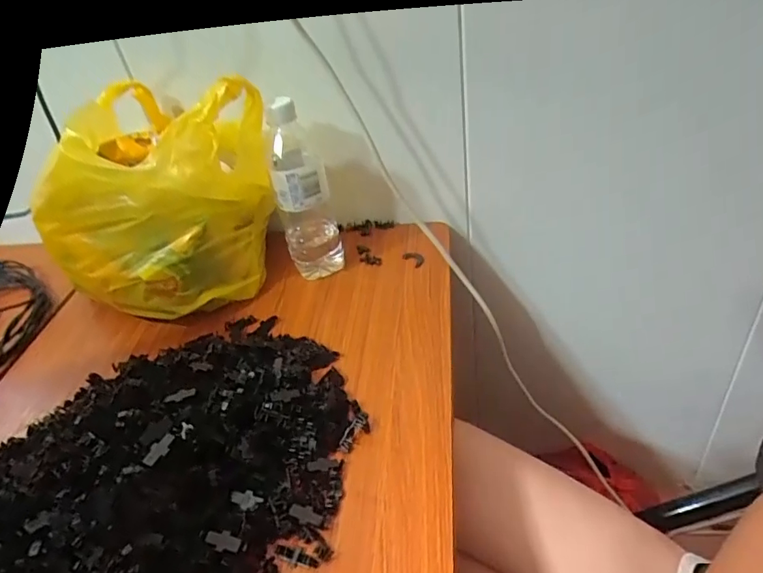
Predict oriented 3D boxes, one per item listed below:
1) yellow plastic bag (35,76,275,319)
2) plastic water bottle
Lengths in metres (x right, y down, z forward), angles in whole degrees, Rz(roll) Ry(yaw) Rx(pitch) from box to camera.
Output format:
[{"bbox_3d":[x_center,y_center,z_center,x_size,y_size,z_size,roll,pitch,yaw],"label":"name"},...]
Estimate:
[{"bbox_3d":[-0.233,-0.096,0.578,0.217,0.228,0.190,6,41,20],"label":"yellow plastic bag"},{"bbox_3d":[-0.090,-0.107,0.587,0.063,0.206,0.069,-16,38,-7],"label":"plastic water bottle"}]

